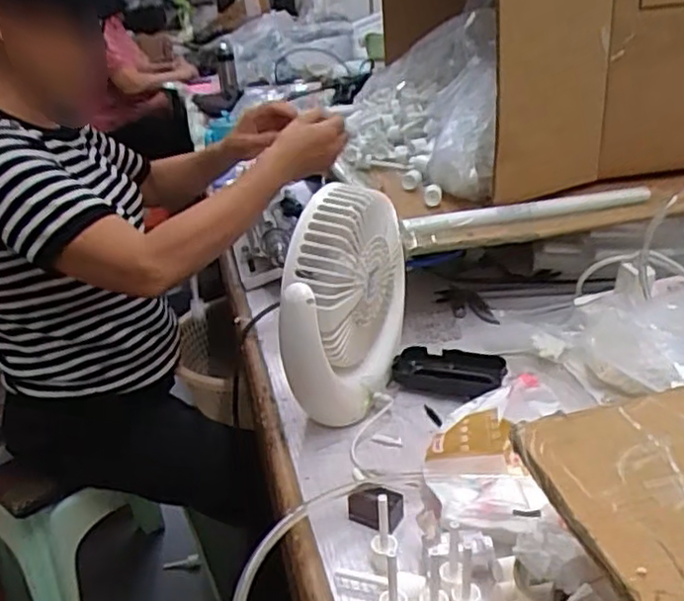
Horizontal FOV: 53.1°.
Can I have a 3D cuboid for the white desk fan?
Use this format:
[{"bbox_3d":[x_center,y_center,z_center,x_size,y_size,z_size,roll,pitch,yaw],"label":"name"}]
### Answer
[{"bbox_3d":[0.004,0.001,0.643,0.071,0.208,0.179,6,29,21],"label":"white desk fan"}]

